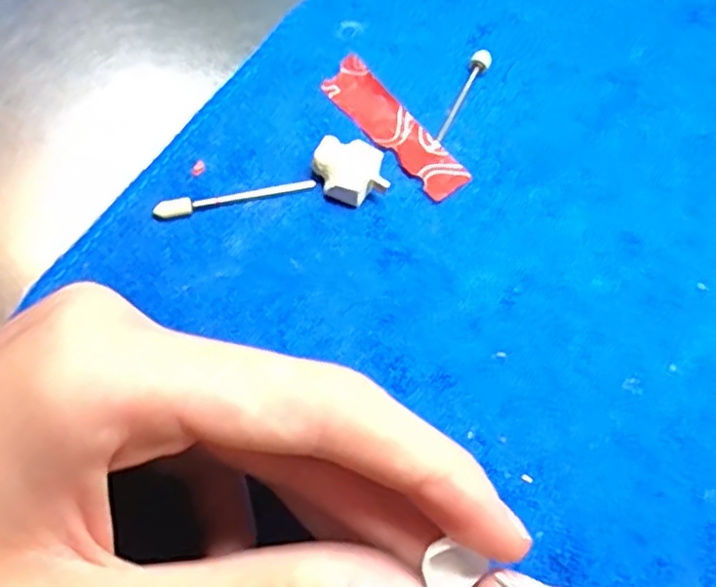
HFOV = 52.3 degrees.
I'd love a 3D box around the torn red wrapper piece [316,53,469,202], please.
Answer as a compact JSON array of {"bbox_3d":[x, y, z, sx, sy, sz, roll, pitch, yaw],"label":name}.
[{"bbox_3d":[0.012,-0.054,0.235,0.016,0.006,0.058,-34,69,-21],"label":"torn red wrapper piece"}]

